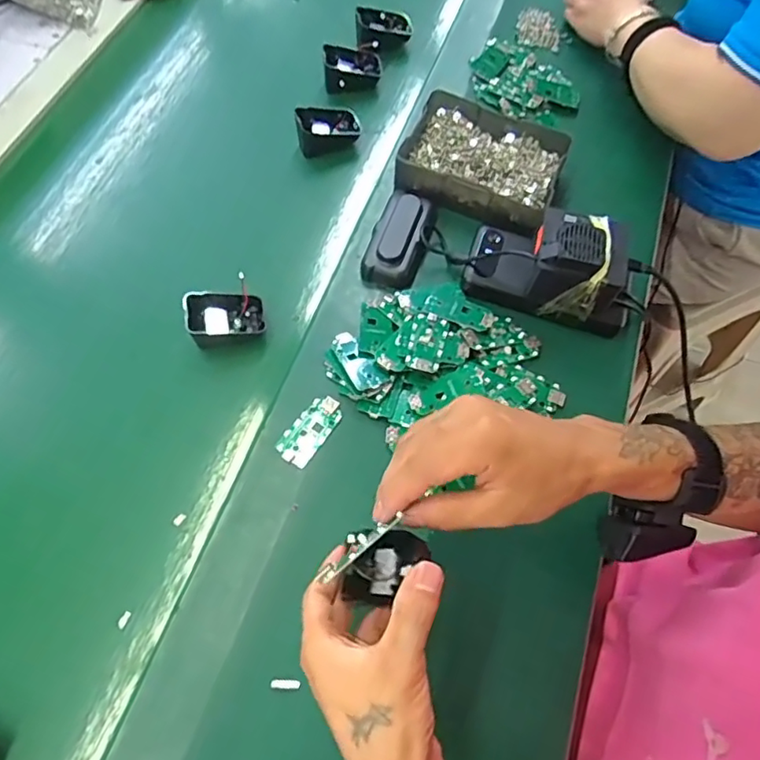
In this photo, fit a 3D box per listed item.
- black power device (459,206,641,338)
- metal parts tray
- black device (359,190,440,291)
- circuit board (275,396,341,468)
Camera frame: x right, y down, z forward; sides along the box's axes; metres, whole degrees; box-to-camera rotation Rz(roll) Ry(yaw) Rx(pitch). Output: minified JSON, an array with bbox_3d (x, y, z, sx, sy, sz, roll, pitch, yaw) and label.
[{"bbox_3d":[0.158,-0.110,0.521,0.150,0.066,0.071,17,65,9],"label":"black power device"},{"bbox_3d":[0.107,-0.228,0.601,0.154,0.048,0.124,19,65,10],"label":"metal parts tray"},{"bbox_3d":[0.020,-0.143,0.567,0.054,0.032,0.112,16,65,8],"label":"black device"},{"bbox_3d":[-0.058,0.041,0.487,0.032,0.004,0.065,32,68,15],"label":"circuit board"}]

